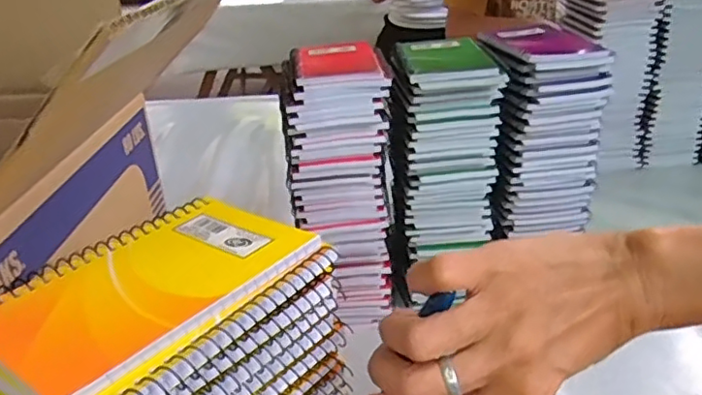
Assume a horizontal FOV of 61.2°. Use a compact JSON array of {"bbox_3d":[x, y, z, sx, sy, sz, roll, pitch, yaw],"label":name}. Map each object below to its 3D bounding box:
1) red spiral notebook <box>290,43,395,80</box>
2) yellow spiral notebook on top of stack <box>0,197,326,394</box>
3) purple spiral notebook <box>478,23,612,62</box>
[{"bbox_3d":[-0.012,-0.136,0.595,0.092,0.012,0.118,-6,26,-6],"label":"red spiral notebook"},{"bbox_3d":[-0.085,0.033,0.255,0.084,0.005,0.130,17,32,34],"label":"yellow spiral notebook on top of stack"},{"bbox_3d":[0.202,-0.161,0.613,0.098,0.010,0.129,-6,26,-6],"label":"purple spiral notebook"}]

